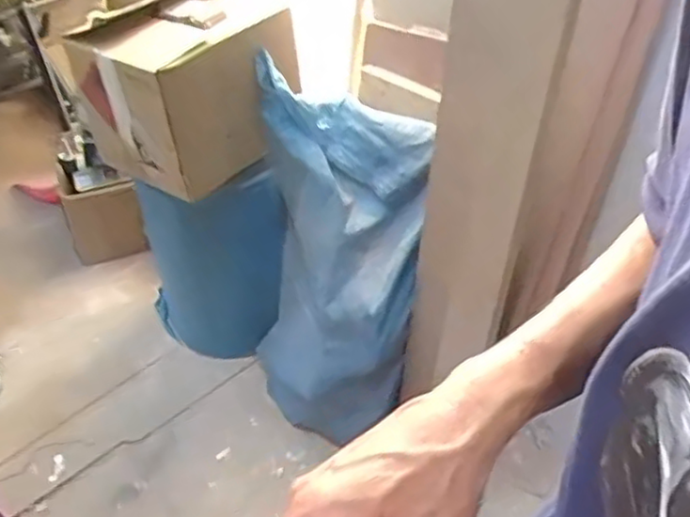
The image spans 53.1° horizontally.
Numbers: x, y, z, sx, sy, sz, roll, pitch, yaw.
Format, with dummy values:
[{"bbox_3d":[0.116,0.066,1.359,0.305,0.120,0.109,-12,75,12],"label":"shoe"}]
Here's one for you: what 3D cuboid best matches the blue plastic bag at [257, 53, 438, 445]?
[{"bbox_3d":[-0.016,0.051,1.339,0.314,0.668,0.326,1,43,0],"label":"blue plastic bag"}]

